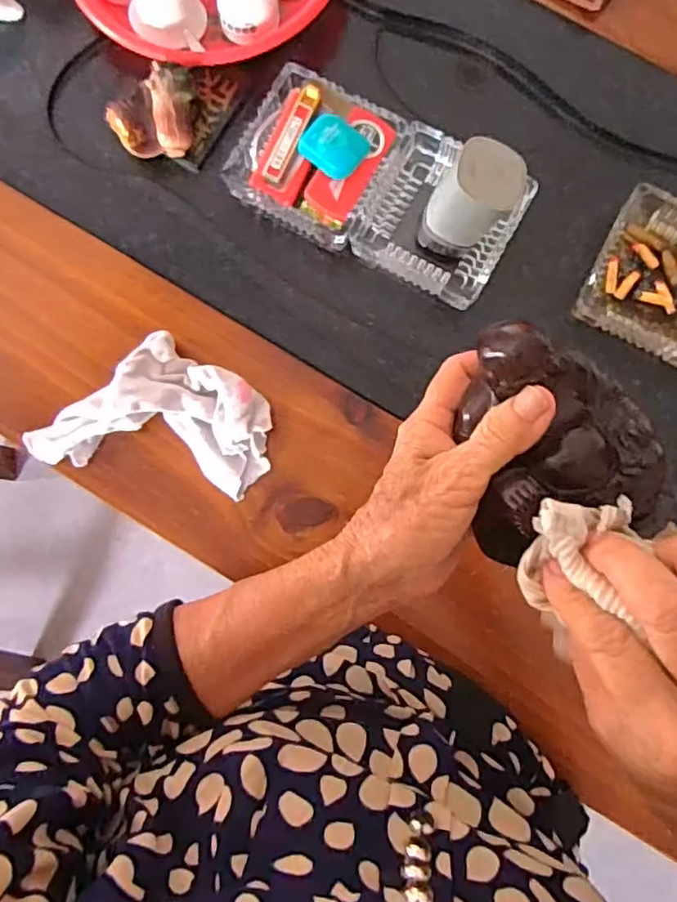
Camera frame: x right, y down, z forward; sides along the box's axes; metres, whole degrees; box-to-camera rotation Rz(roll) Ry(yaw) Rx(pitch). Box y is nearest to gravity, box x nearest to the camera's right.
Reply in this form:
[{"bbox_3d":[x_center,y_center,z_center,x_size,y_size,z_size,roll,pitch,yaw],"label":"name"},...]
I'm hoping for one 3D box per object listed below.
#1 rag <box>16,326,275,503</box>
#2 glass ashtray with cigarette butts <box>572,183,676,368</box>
[{"bbox_3d":[-0.145,-0.032,0.510,0.183,0.044,0.121,14,85,3],"label":"rag"},{"bbox_3d":[0.279,-0.145,0.521,0.119,0.028,0.123,26,85,4],"label":"glass ashtray with cigarette butts"}]

